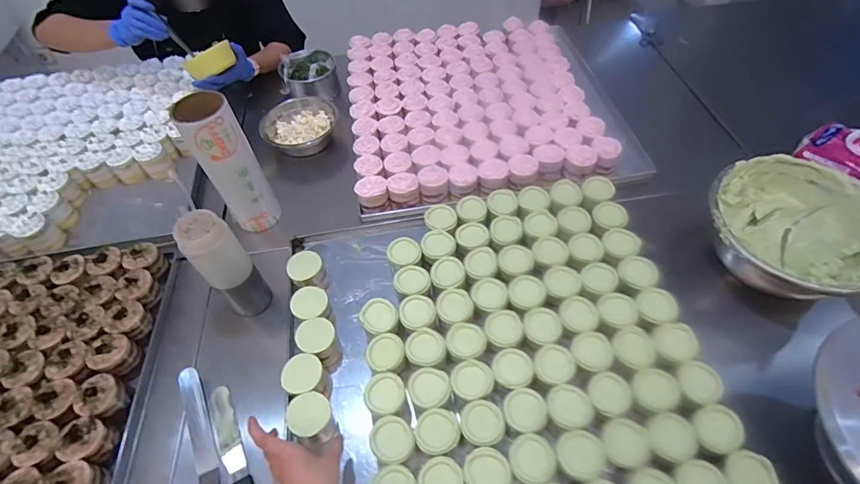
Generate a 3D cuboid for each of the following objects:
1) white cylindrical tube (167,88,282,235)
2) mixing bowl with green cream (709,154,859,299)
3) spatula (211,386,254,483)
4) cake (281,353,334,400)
[{"bbox_3d":[-0.348,-0.128,0.765,0.087,0.259,0.065,-32,58,-19],"label":"white cylindrical tube"},{"bbox_3d":[0.581,-0.004,0.708,0.249,0.128,0.252,-1,54,2],"label":"mixing bowl with green cream"},{"bbox_3d":[-0.269,0.316,0.598,0.031,0.015,0.250,-24,56,-14],"label":"spatula"},{"bbox_3d":[-0.180,0.200,0.630,0.055,0.063,0.052,-10,54,-4],"label":"cake"}]

